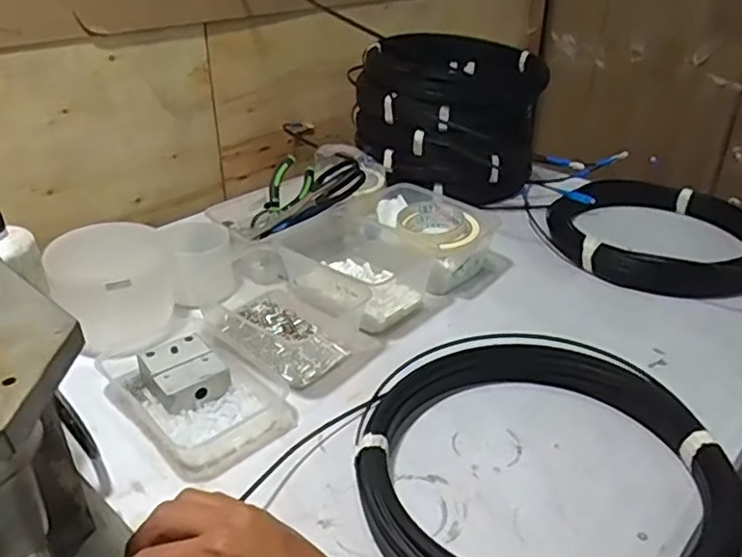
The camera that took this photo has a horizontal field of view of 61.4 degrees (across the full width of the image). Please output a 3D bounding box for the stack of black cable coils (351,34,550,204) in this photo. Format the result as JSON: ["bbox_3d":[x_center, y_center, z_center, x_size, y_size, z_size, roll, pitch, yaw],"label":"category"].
[{"bbox_3d":[0.115,-0.258,1.007,0.269,0.198,0.271,5,30,8],"label":"stack of black cable coils"}]

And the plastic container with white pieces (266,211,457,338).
[{"bbox_3d":[-0.022,-0.018,0.747,0.204,0.057,0.136,29,41,36],"label":"plastic container with white pieces"}]

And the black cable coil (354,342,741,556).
[{"bbox_3d":[0.132,0.143,0.497,0.272,0.054,0.269,2,32,-1],"label":"black cable coil"}]

